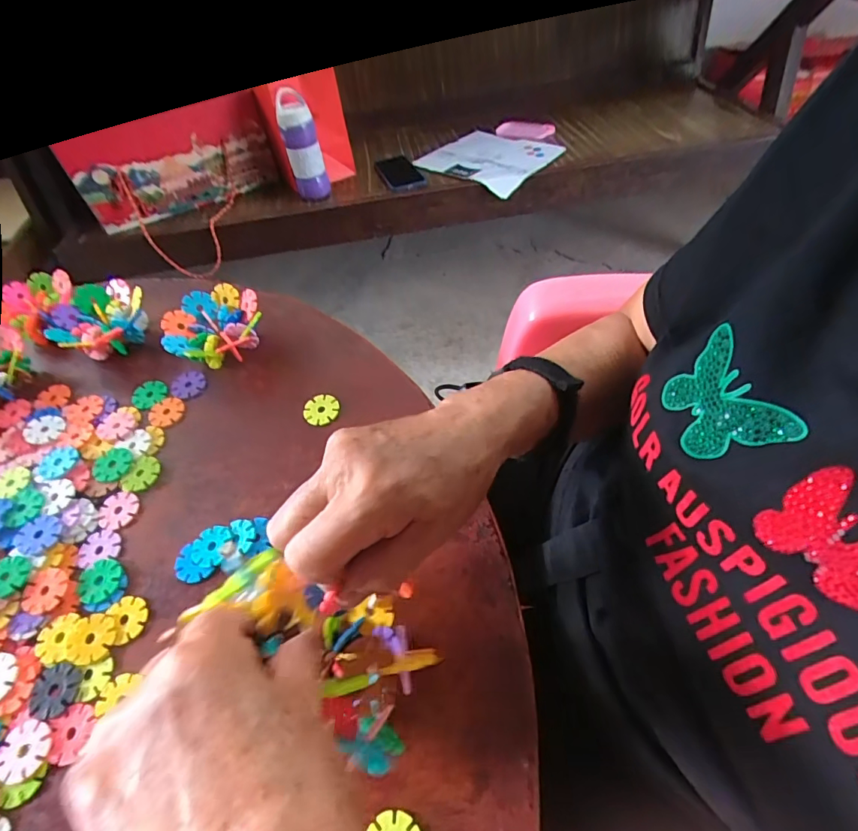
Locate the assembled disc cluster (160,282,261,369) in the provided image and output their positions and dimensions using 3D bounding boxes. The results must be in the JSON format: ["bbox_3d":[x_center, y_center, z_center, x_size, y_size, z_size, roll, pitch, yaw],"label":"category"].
[{"bbox_3d":[-0.207,-0.083,0.459,0.089,0.045,0.082,-2,57,3],"label":"assembled disc cluster"}]

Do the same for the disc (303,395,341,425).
[{"bbox_3d":[-0.097,-0.005,0.419,0.032,0.006,0.029,-3,57,2],"label":"disc"}]

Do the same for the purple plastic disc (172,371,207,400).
[{"bbox_3d":[-0.229,-0.029,0.448,0.030,0.006,0.029,-2,57,3],"label":"purple plastic disc"}]

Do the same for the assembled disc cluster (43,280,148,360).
[{"bbox_3d":[-0.333,-0.095,0.478,0.081,0.042,0.084,24,62,19],"label":"assembled disc cluster"}]

